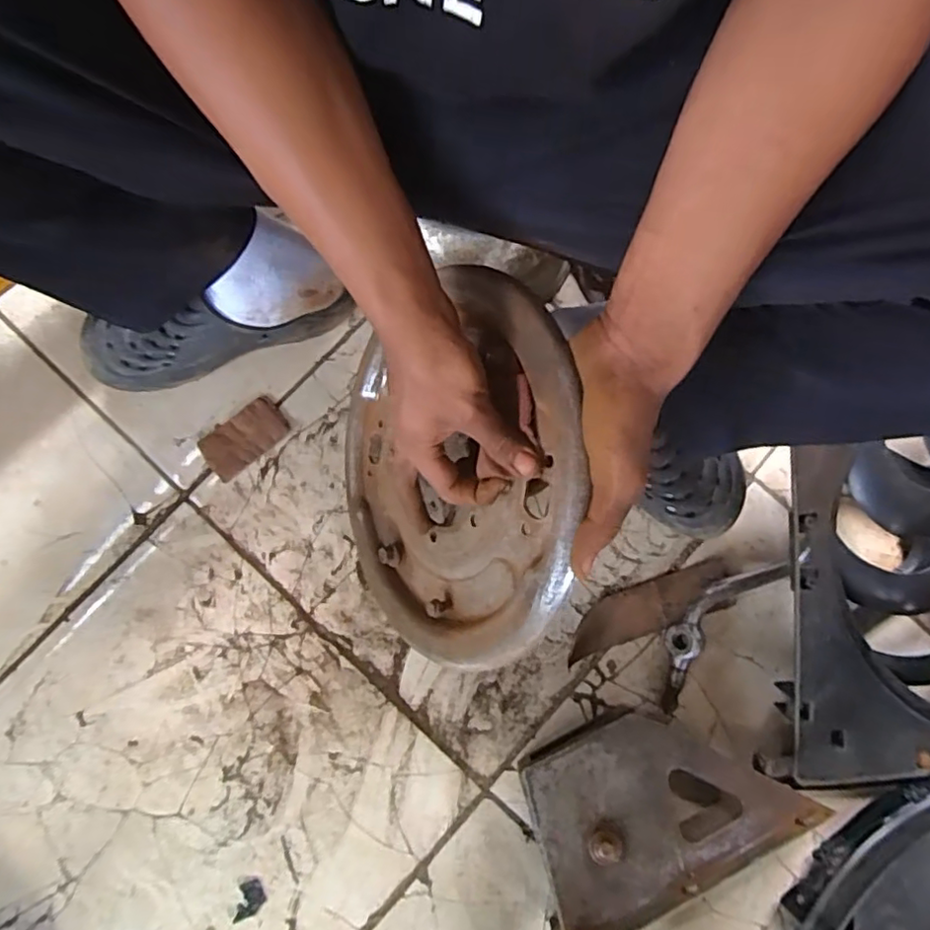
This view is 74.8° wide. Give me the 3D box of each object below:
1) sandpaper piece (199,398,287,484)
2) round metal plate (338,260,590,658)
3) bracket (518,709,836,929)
[{"bbox_3d":[-0.225,-0.029,0.616,0.088,0.007,0.052,-41,84,-7],"label":"sandpaper piece"},{"bbox_3d":[-0.024,0.005,0.470,0.029,0.287,0.275,-3,91,-37],"label":"round metal plate"},{"bbox_3d":[0.151,0.283,0.509,0.222,0.039,0.138,-27,82,-6],"label":"bracket"}]

